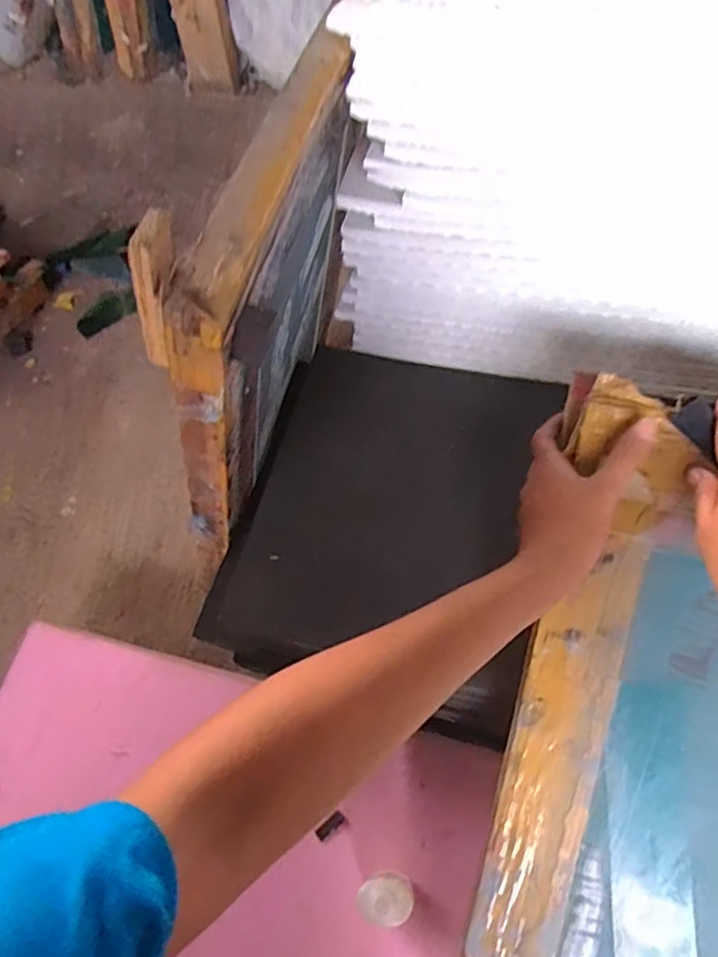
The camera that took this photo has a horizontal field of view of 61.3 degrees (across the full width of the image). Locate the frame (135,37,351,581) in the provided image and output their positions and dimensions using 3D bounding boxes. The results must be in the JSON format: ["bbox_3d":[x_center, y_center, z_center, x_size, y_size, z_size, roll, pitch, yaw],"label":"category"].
[{"bbox_3d":[-0.058,-0.121,0.463,0.041,0.313,0.279,18,59,3],"label":"frame"}]

